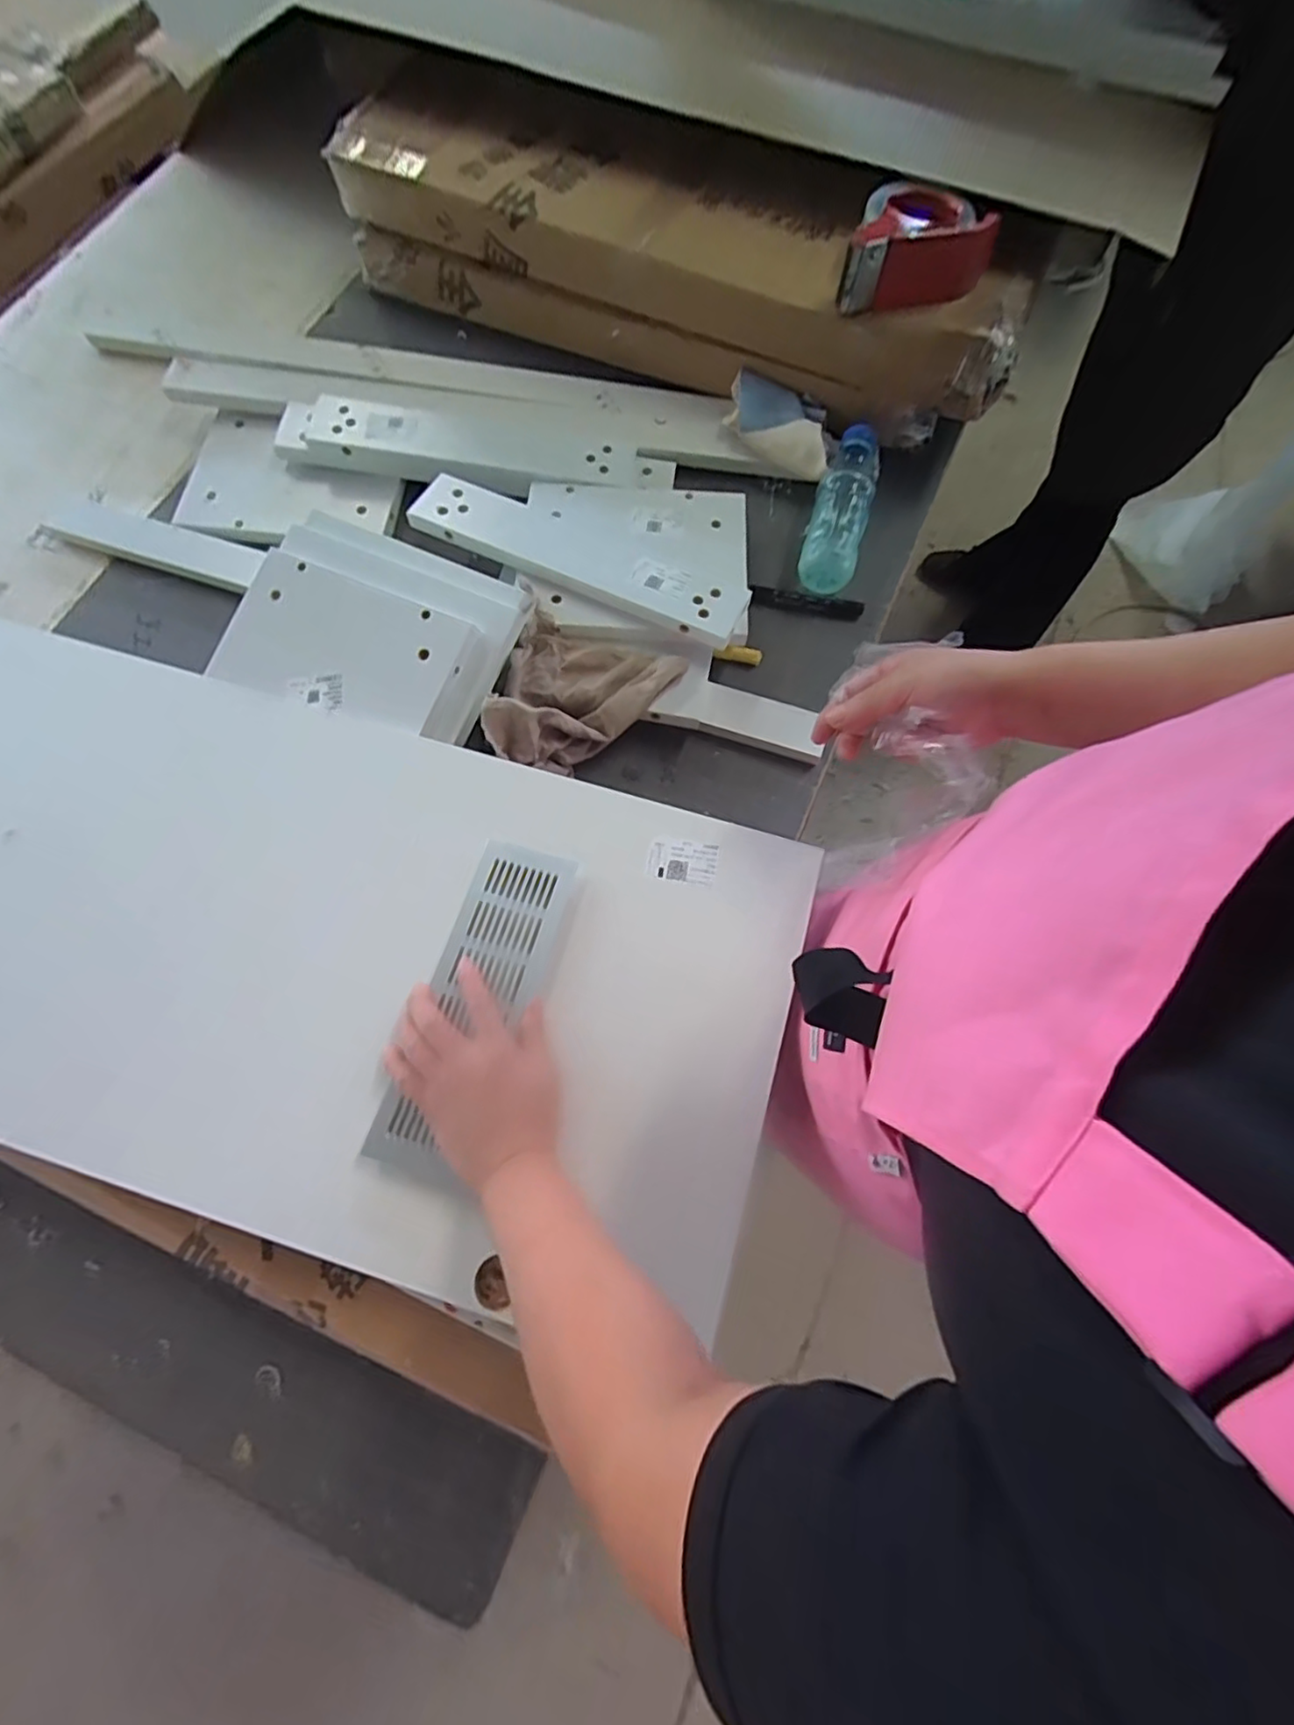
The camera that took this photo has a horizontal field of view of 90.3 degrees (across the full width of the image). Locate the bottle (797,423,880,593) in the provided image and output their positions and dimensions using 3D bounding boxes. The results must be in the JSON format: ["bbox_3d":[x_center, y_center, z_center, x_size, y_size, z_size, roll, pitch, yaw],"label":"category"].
[{"bbox_3d":[0.223,-0.403,0.741,0.062,0.063,0.195,17,74,4],"label":"bottle"}]

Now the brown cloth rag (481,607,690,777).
[{"bbox_3d":[-0.064,-0.157,0.621,0.153,0.081,0.169,20,74,5],"label":"brown cloth rag"}]

